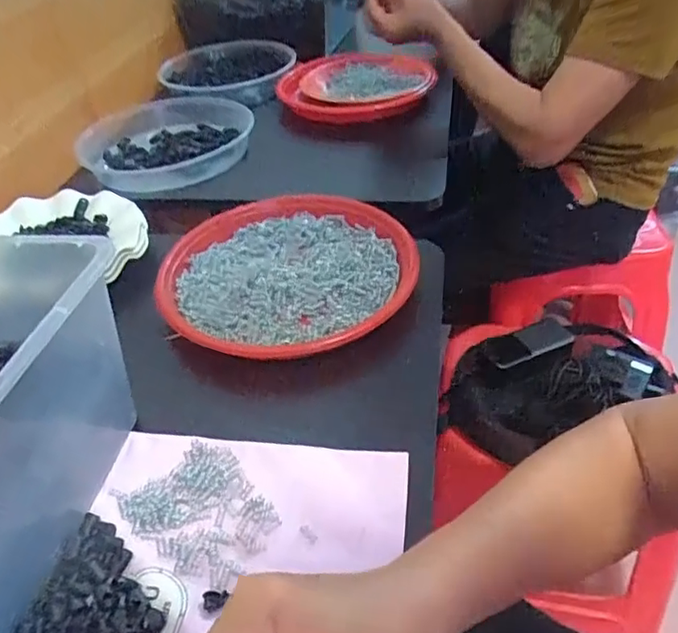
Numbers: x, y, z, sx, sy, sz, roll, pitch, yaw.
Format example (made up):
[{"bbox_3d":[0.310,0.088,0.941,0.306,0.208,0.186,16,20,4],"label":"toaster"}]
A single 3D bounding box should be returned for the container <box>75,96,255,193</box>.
[{"bbox_3d":[-0.231,-0.243,0.801,0.217,0.052,0.220,-4,41,2],"label":"container"}]

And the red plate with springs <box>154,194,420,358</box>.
[{"bbox_3d":[-0.047,-0.046,0.547,0.229,0.028,0.220,-3,41,3],"label":"red plate with springs"}]

